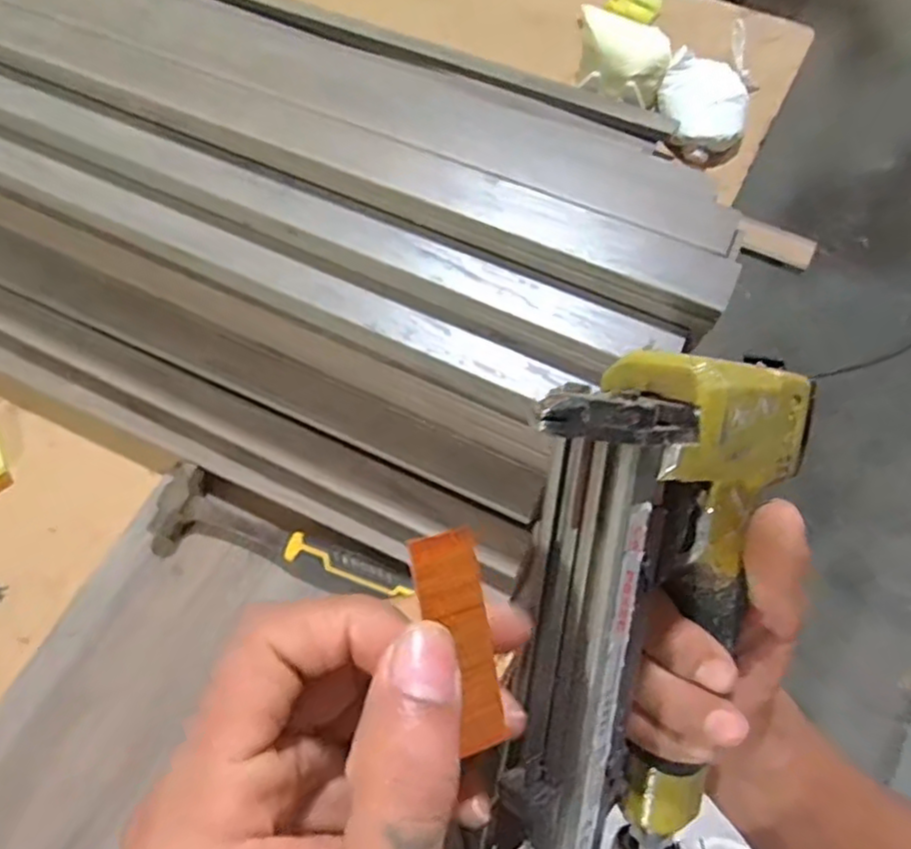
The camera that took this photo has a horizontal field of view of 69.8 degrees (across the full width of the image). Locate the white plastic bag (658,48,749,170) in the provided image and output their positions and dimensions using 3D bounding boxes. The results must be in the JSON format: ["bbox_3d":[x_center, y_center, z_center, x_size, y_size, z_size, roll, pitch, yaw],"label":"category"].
[{"bbox_3d":[0.294,-0.370,0.782,0.109,0.068,0.115,16,69,7],"label":"white plastic bag"}]

